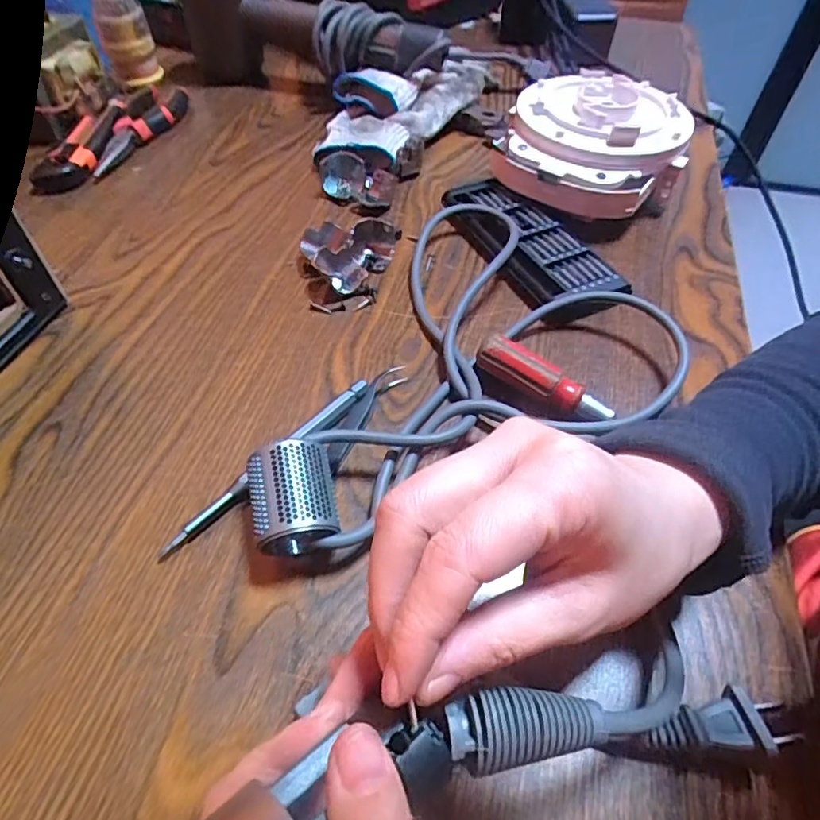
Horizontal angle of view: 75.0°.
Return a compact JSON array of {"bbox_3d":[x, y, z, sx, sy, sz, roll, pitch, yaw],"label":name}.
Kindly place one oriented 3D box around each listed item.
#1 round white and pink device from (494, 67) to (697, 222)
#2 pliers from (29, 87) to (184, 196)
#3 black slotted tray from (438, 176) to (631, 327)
[{"bbox_3d":[0.150,-0.227,0.458,0.149,0.068,0.151,1,52,-2],"label":"round white and pink device"},{"bbox_3d":[-0.280,-0.254,0.502,0.069,0.022,0.189,10,53,5],"label":"pliers"},{"bbox_3d":[0.092,-0.126,0.413,0.071,0.022,0.167,-23,57,-19],"label":"black slotted tray"}]

